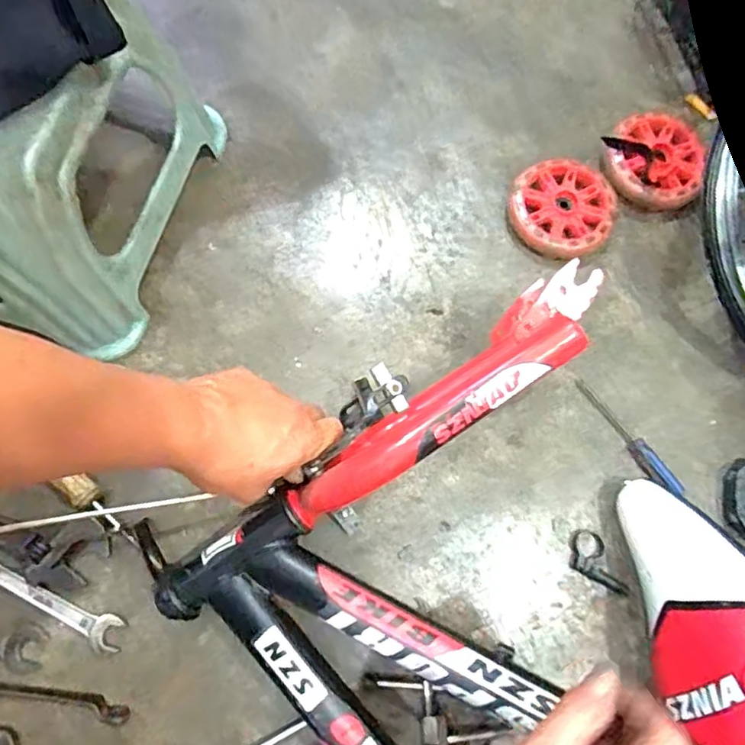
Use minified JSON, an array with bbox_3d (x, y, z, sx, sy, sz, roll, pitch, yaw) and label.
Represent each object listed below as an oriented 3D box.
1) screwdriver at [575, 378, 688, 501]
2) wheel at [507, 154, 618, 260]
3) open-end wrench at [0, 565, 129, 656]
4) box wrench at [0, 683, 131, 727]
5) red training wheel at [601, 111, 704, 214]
[{"bbox_3d":[0.224,0.057,0.523,0.019,0.020,0.125,-36,78,-10],"label":"screwdriver"},{"bbox_3d":[0.187,-0.160,0.578,0.107,0.023,0.095,-40,79,-10],"label":"wheel"},{"bbox_3d":[-0.264,0.182,0.476,0.139,0.004,0.029,26,76,6],"label":"open-end wrench"},{"bbox_3d":[-0.254,0.248,0.454,0.137,0.008,0.015,14,75,3],"label":"box wrench"},{"bbox_3d":[0.280,-0.208,0.587,0.092,0.030,0.101,0,75,-1],"label":"red training wheel"}]

